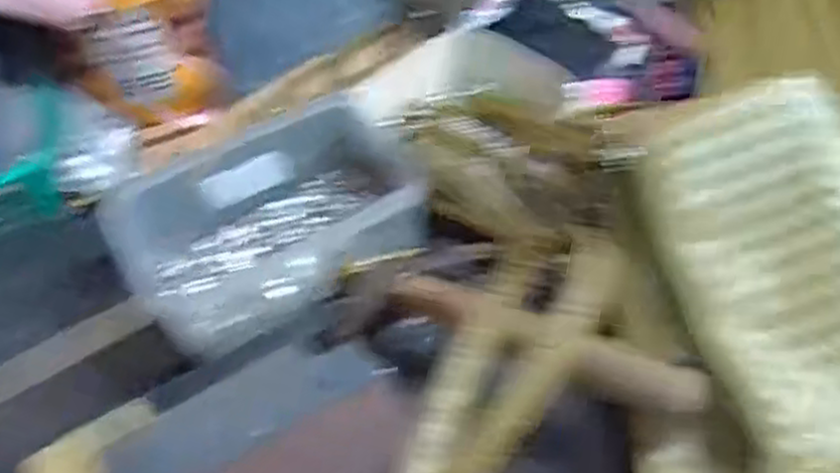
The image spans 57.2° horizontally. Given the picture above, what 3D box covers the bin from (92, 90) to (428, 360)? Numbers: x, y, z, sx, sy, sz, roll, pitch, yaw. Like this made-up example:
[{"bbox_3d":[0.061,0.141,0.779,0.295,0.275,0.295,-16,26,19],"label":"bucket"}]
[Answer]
[{"bbox_3d":[-0.109,-0.015,0.565,0.209,0.075,0.119,-26,52,-16],"label":"bin"}]

